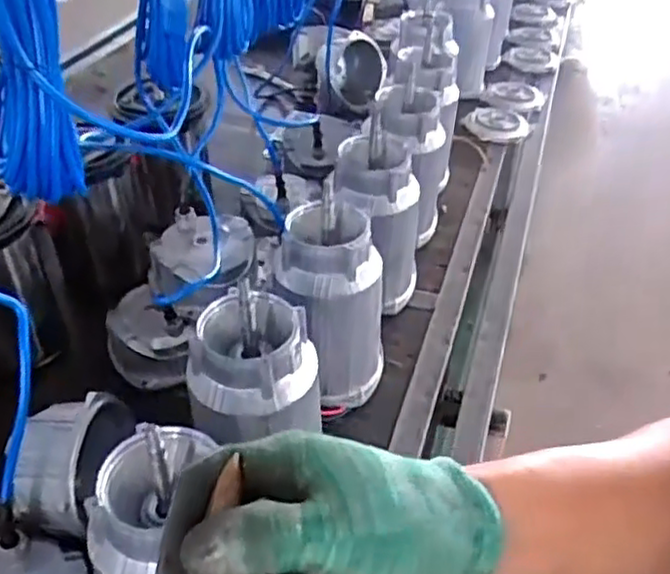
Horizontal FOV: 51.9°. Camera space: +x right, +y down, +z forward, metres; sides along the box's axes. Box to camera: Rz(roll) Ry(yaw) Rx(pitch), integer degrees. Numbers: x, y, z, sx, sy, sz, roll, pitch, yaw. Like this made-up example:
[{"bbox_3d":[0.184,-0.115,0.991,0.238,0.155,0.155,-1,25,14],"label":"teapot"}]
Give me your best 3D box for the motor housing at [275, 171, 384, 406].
[{"bbox_3d":[-0.002,0.024,0.782,0.108,0.229,0.111,1,39,-1],"label":"motor housing"}]

